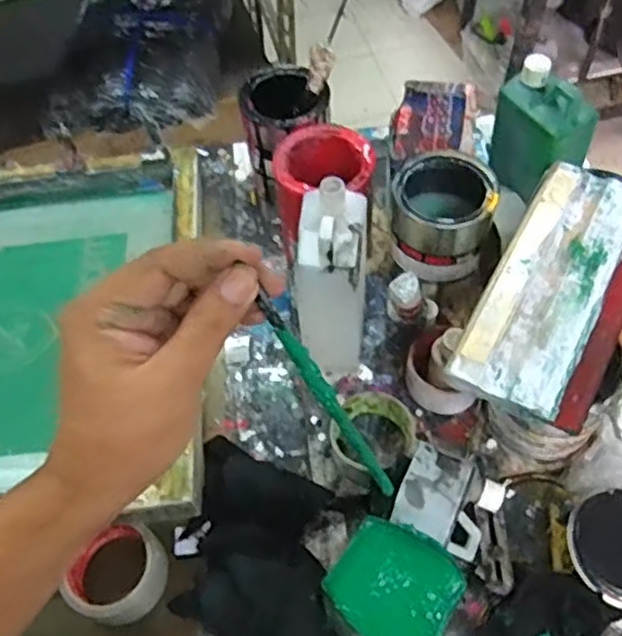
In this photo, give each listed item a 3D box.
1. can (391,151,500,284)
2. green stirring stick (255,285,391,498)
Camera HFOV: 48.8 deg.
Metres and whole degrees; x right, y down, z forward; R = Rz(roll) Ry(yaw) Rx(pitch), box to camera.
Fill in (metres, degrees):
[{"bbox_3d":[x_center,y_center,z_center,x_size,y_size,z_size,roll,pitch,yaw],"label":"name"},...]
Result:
[{"bbox_3d":[0.143,-0.109,0.751,0.103,0.096,0.106,-2,57,2],"label":"can"},{"bbox_3d":[0.014,0.053,0.384,0.012,0.177,0.011,11,54,42],"label":"green stirring stick"}]

